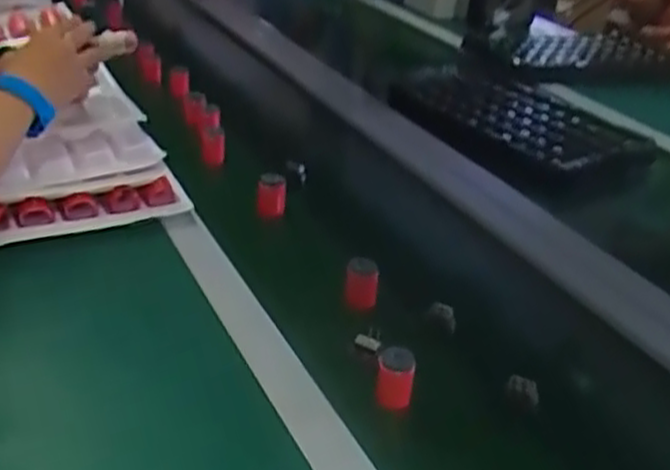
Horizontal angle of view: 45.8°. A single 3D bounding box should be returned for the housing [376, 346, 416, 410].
[{"bbox_3d":[0.048,0.114,0.630,0.029,0.042,0.027,9,28,4],"label":"housing"}]

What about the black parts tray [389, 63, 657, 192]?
[{"bbox_3d":[0.274,-0.168,1.160,0.352,0.068,0.213,29,36,35],"label":"black parts tray"}]

